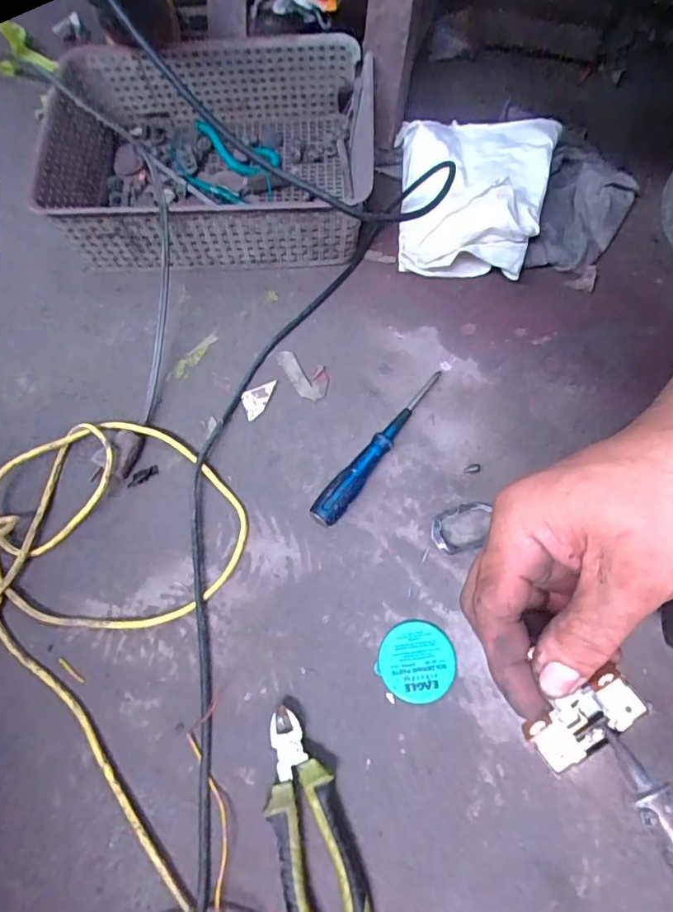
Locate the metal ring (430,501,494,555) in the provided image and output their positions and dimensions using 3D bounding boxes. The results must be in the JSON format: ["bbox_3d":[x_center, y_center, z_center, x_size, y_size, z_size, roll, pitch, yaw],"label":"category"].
[{"bbox_3d":[0.117,0.065,0.482,0.063,0.015,0.044,-13,69,-4],"label":"metal ring"}]

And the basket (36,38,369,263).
[{"bbox_3d":[-0.142,-0.341,0.605,0.356,0.105,0.236,-1,69,1],"label":"basket"}]

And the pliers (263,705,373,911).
[{"bbox_3d":[-0.018,0.287,0.393,0.056,0.024,0.174,-16,70,-5],"label":"pliers"}]

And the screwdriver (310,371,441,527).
[{"bbox_3d":[0.044,-0.011,0.510,0.025,0.030,0.196,36,74,14],"label":"screwdriver"}]

